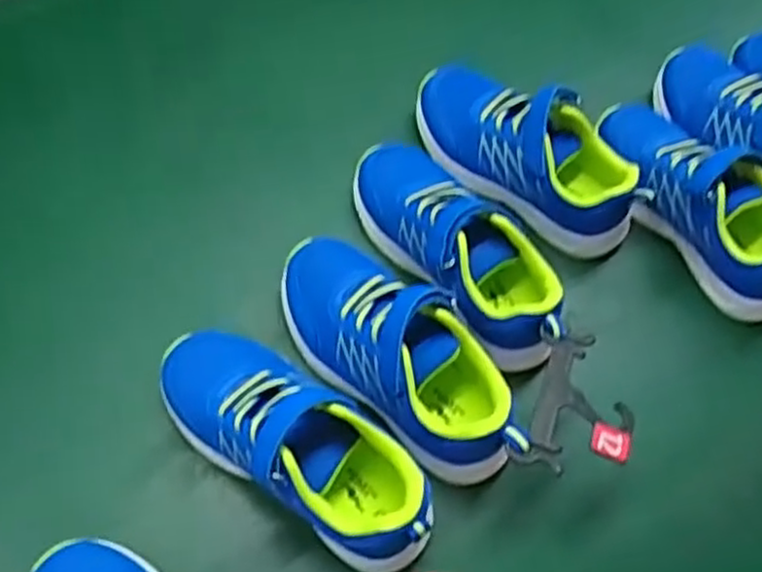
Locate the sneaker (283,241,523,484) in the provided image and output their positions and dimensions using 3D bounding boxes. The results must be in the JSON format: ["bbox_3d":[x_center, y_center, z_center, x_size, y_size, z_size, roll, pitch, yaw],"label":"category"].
[{"bbox_3d":[0.008,0.041,0.493,0.076,0.074,0.205,-40,71,-22],"label":"sneaker"}]

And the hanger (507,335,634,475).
[{"bbox_3d":[0.127,0.076,0.459,0.064,0.014,0.100,26,63,10],"label":"hanger"}]

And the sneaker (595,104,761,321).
[{"bbox_3d":[0.254,-0.071,0.589,0.078,0.089,0.203,-24,66,-16],"label":"sneaker"}]

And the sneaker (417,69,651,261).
[{"bbox_3d":[0.112,-0.108,0.597,0.208,0.079,0.085,38,66,16],"label":"sneaker"}]

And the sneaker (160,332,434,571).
[{"bbox_3d":[-0.043,0.094,0.461,0.181,0.076,0.086,32,64,13],"label":"sneaker"}]

